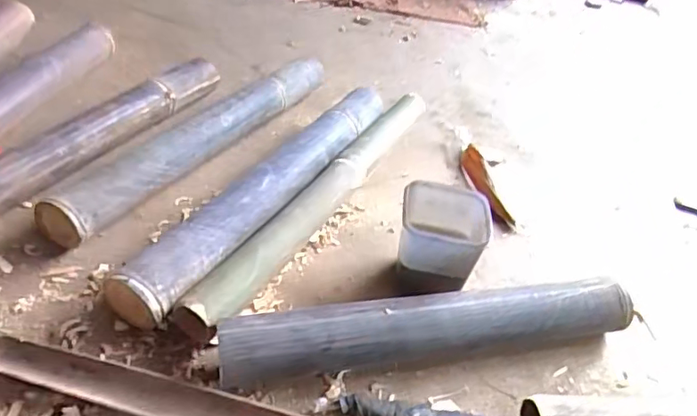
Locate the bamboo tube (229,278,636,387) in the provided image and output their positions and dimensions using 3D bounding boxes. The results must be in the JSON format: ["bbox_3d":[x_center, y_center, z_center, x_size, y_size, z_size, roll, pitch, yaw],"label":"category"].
[{"bbox_3d":[0.098,0.143,0.673,0.482,0.073,0.061,-2,40,-13],"label":"bamboo tube"}]

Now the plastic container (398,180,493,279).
[{"bbox_3d":[0.127,0.028,0.772,0.115,0.074,0.104,15,39,7],"label":"plastic container"}]

